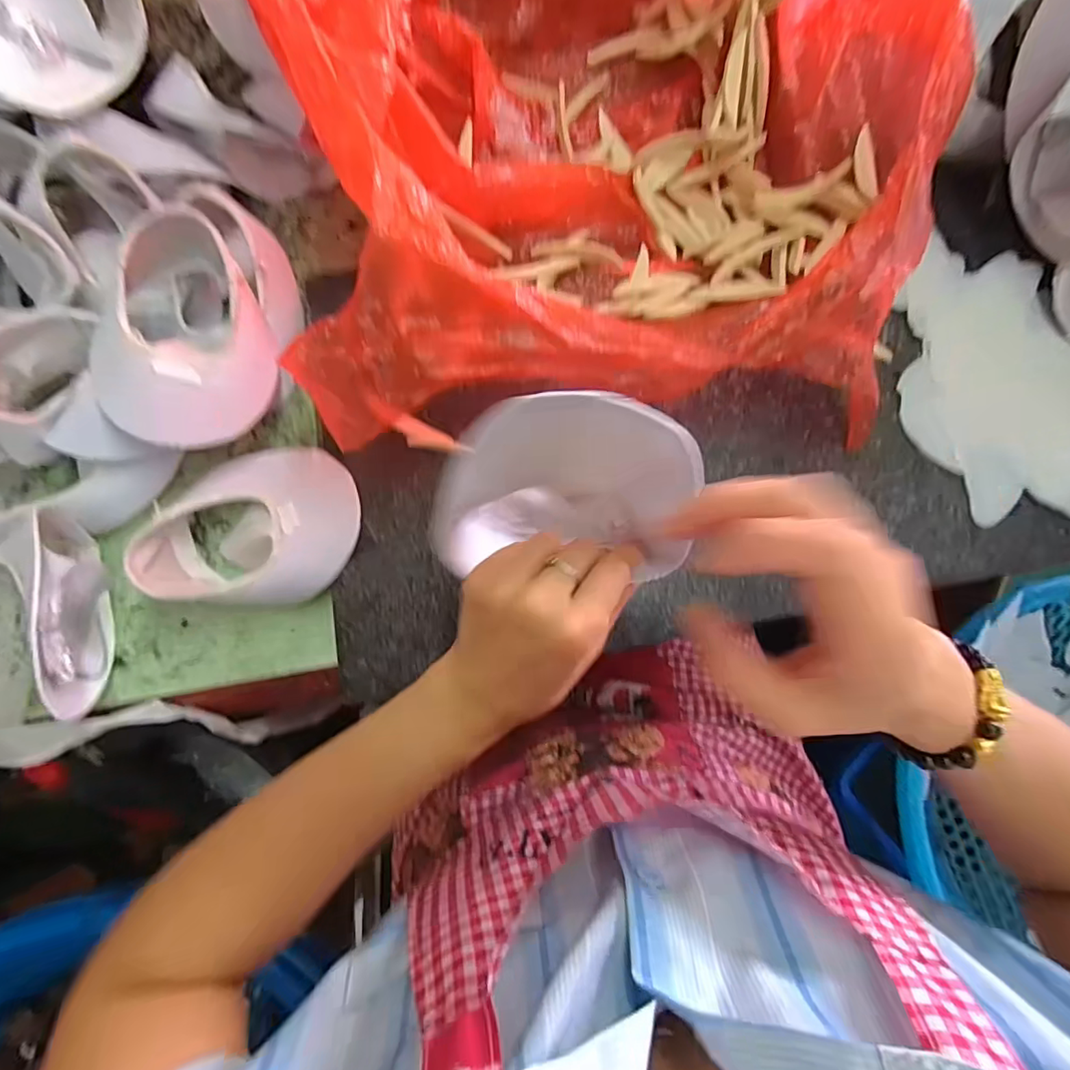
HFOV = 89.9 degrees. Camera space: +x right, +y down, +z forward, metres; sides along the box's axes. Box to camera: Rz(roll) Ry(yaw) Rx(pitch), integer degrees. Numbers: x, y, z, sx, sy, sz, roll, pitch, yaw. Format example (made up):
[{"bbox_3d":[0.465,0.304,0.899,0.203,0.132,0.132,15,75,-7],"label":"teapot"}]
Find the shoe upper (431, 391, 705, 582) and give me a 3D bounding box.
[{"bbox_3d":[0.017,-0.017,0.279,0.131,0.134,0.050,-1,77,-1],"label":"shoe upper"}]

